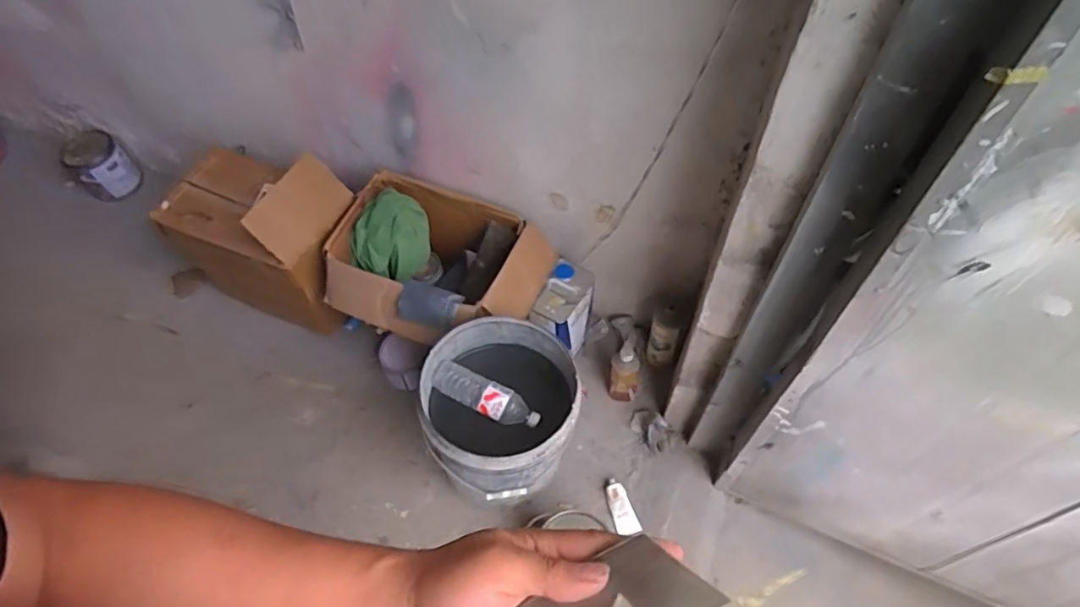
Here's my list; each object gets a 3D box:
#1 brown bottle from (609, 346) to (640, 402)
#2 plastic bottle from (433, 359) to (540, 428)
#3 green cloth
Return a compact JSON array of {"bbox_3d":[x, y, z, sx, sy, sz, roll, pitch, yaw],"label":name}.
[{"bbox_3d":[0.202,0.174,1.445,0.072,0.160,0.067,15,53,10],"label":"brown bottle"},{"bbox_3d":[-0.106,0.186,1.189,0.219,0.053,0.075,23,55,15],"label":"plastic bottle"},{"bbox_3d":[-0.345,-0.169,1.453,0.191,0.182,0.086,22,17,-29],"label":"green cloth"}]

